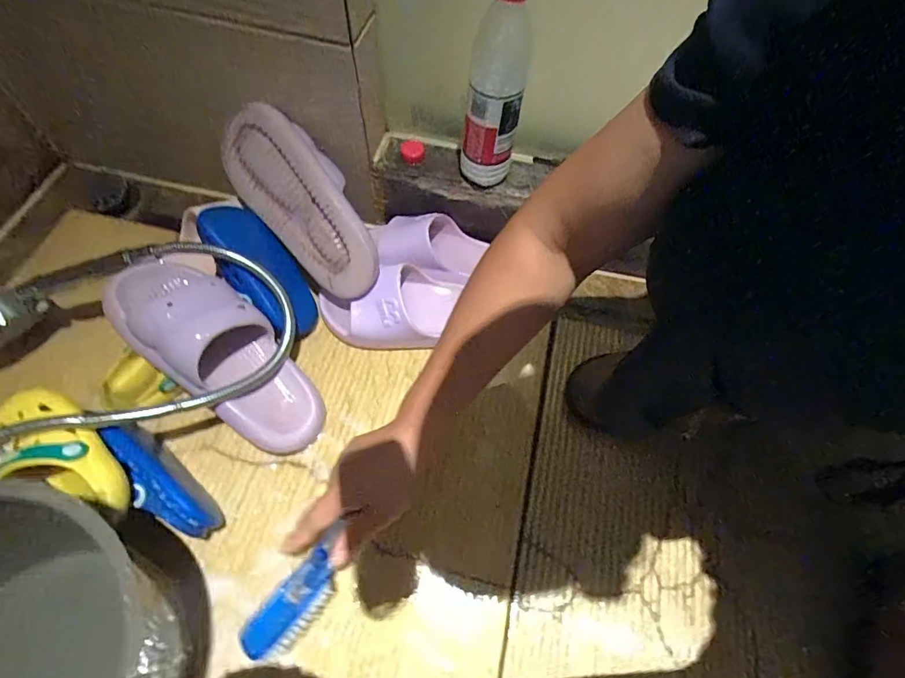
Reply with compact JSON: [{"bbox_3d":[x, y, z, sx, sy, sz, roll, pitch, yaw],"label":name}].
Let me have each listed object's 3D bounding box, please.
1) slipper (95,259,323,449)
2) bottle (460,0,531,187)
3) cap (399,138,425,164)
[{"bbox_3d":[-0.248,0.013,0.505,0.269,0.066,0.108,46,67,-10],"label":"slipper"},{"bbox_3d":[0.045,-0.266,0.506,0.061,0.215,0.052,11,61,4],"label":"bottle"},{"bbox_3d":[-0.053,-0.245,0.604,0.030,0.016,0.030,1,61,-2],"label":"cap"}]

